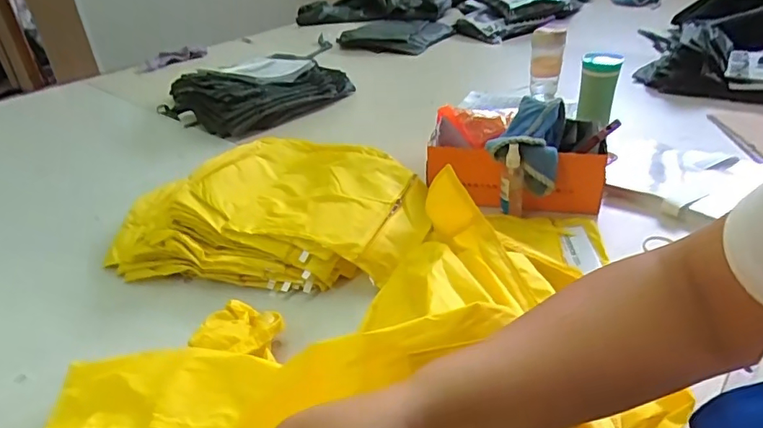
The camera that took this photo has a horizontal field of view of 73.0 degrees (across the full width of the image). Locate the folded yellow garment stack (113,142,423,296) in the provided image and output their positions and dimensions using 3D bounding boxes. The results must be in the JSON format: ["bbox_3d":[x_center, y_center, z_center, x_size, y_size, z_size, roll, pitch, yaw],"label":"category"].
[{"bbox_3d":[-0.183,-0.028,0.935,0.537,0.084,0.398,3,34,12],"label":"folded yellow garment stack"}]

